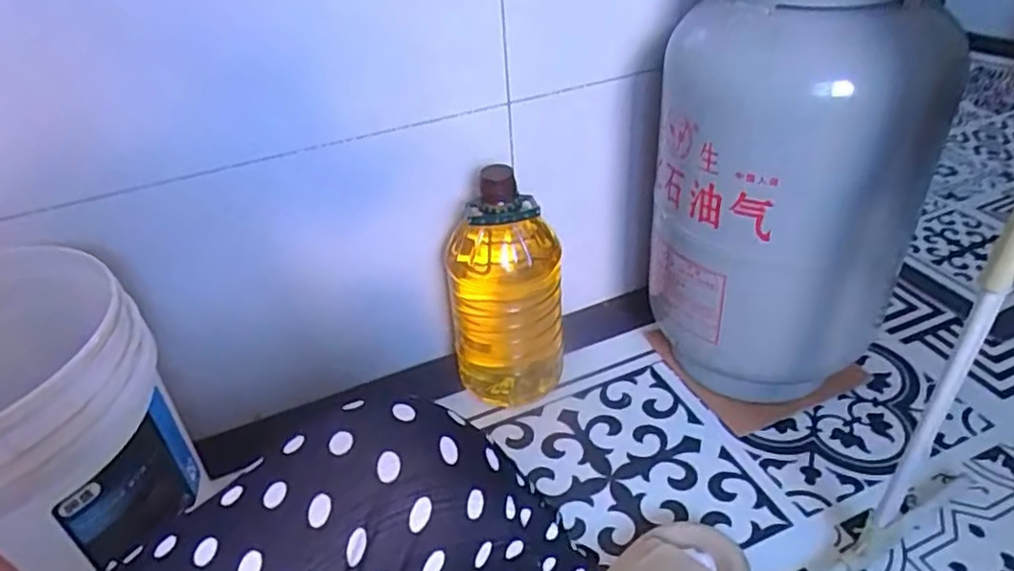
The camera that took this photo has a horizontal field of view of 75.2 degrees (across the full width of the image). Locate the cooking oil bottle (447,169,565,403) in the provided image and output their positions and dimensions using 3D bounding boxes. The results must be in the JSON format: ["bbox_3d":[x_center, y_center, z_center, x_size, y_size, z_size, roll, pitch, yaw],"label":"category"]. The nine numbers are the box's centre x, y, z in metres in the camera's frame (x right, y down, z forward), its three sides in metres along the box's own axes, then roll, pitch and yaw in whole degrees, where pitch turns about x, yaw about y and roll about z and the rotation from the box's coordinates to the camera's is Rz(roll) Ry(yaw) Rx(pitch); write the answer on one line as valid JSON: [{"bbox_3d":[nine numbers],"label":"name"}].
[{"bbox_3d":[-0.005,-0.001,0.914,0.152,0.345,0.137,-7,38,-2],"label":"cooking oil bottle"}]

